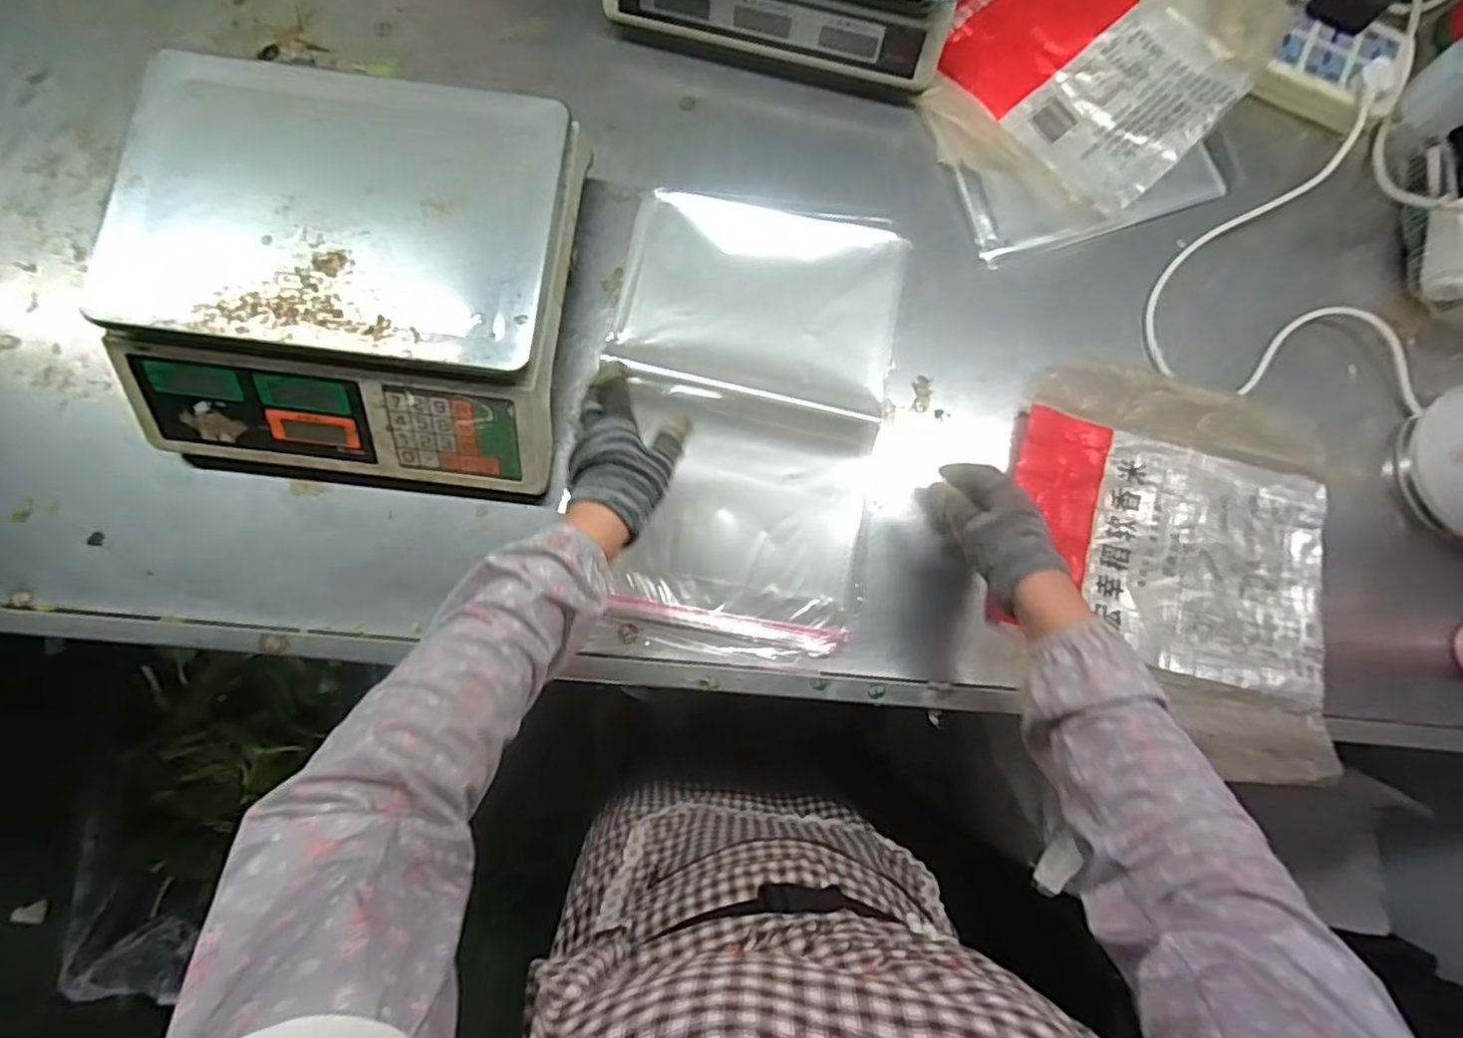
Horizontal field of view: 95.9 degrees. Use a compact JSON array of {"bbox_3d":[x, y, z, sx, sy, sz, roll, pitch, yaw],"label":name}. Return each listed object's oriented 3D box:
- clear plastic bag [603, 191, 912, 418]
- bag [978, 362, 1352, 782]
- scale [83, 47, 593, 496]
[{"bbox_3d":[0.032,-0.207,0.605,0.249,0.009,0.182,13,83,1],"label":"clear plastic bag"},{"bbox_3d":[0.376,0.033,0.559,0.270,0.051,0.307,13,83,1],"label":"bag"},{"bbox_3d":[-0.301,-0.189,0.541,0.331,0.110,0.300,7,83,0],"label":"scale"}]

